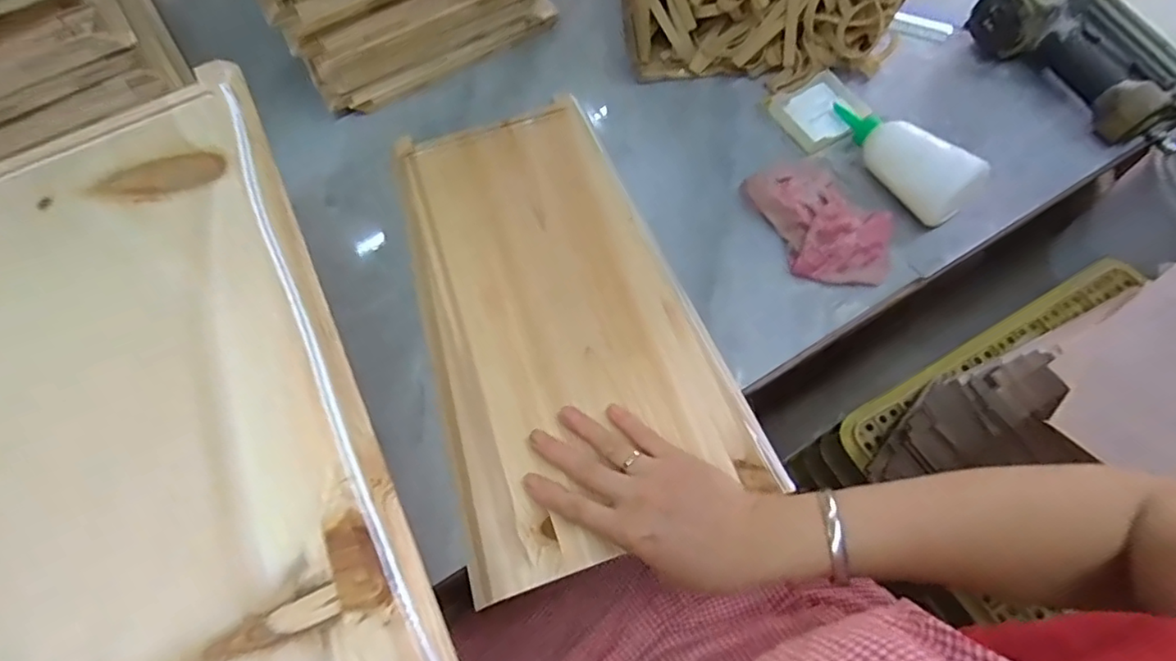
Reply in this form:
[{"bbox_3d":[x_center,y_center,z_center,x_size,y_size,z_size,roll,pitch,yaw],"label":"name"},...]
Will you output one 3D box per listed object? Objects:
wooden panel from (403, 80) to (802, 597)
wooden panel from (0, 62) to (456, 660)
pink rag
[{"bbox_3d":[-0.034,-0.025,0.519,0.235,0.016,0.419,-20,67,-7],"label":"wooden panel"},{"bbox_3d":[-0.228,0.054,0.302,0.218,0.025,0.429,-23,68,-8],"label":"wooden panel"},{"bbox_3d":[0.216,-0.104,0.541,0.092,0.035,0.137,-22,68,-8],"label":"pink rag"}]

